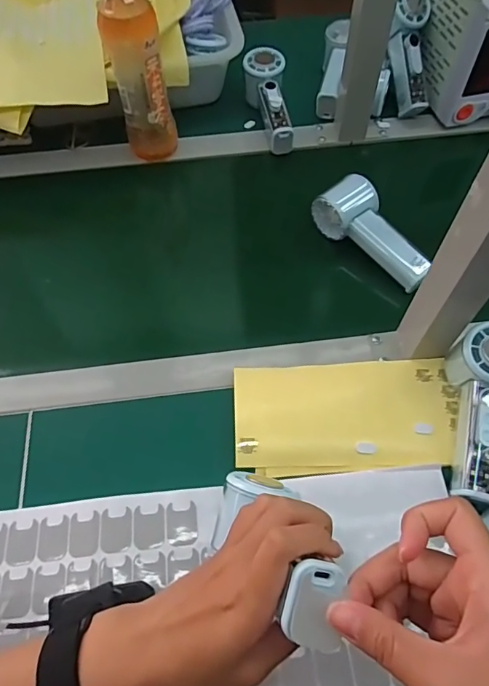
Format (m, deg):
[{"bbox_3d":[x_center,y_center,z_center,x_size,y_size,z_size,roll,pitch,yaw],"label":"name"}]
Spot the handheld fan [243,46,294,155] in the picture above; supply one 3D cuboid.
[{"bbox_3d":[0.038,-0.330,0.645,0.051,0.055,0.153,-12,75,-5],"label":"handheld fan"}]

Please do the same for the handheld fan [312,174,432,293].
[{"bbox_3d":[0.146,-0.124,0.520,0.056,0.046,0.147,-32,65,-16],"label":"handheld fan"}]

